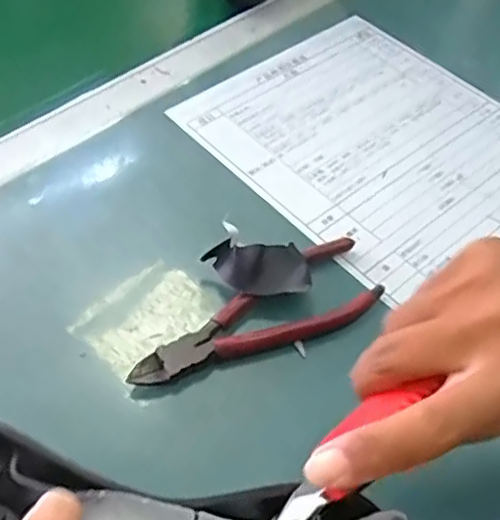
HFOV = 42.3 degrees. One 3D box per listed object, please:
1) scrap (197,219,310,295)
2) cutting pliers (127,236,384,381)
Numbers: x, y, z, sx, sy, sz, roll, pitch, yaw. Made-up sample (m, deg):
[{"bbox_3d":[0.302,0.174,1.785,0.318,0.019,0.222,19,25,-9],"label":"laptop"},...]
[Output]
[{"bbox_3d":[0.005,0.003,0.380,0.061,0.012,0.036,19,73,2],"label":"scrap"},{"bbox_3d":[0.005,0.031,0.370,0.153,0.014,0.053,-23,58,-20],"label":"cutting pliers"}]

